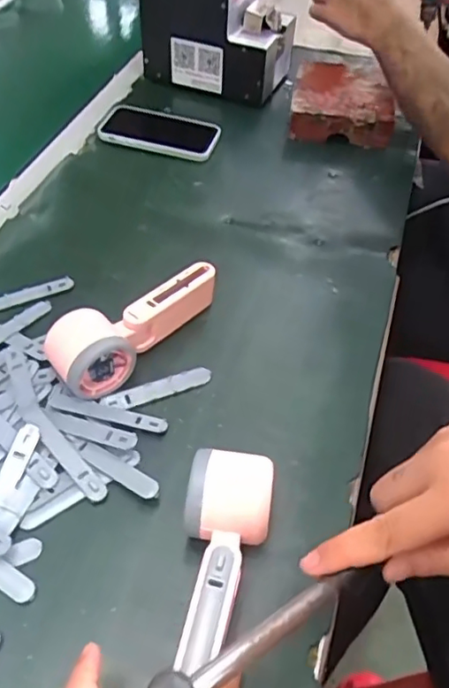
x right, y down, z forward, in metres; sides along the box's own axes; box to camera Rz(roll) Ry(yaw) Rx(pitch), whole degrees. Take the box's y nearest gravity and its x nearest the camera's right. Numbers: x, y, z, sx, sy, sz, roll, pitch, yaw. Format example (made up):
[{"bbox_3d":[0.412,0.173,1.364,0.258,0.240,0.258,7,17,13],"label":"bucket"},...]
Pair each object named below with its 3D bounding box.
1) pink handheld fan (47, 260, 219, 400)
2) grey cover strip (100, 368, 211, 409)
[{"bbox_3d":[-0.071,-0.016,0.492,0.158,0.044,0.056,-32,59,-26],"label":"pink handheld fan"},{"bbox_3d":[-0.055,0.037,0.478,0.090,0.004,0.017,-17,53,-16],"label":"grey cover strip"}]

